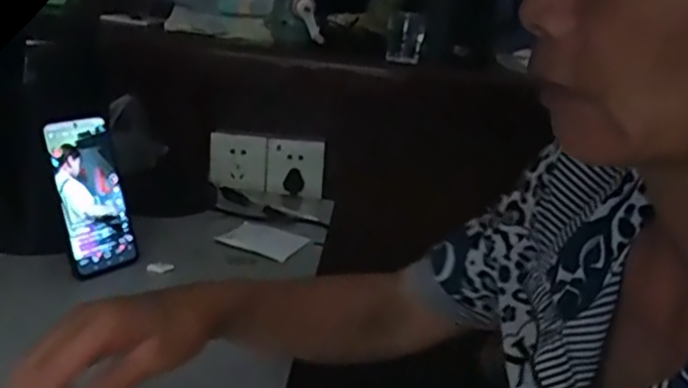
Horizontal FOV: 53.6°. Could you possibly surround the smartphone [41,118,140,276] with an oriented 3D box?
[{"bbox_3d":[-0.260,0.001,0.708,0.010,0.159,0.075,-8,6,39],"label":"smartphone"}]

